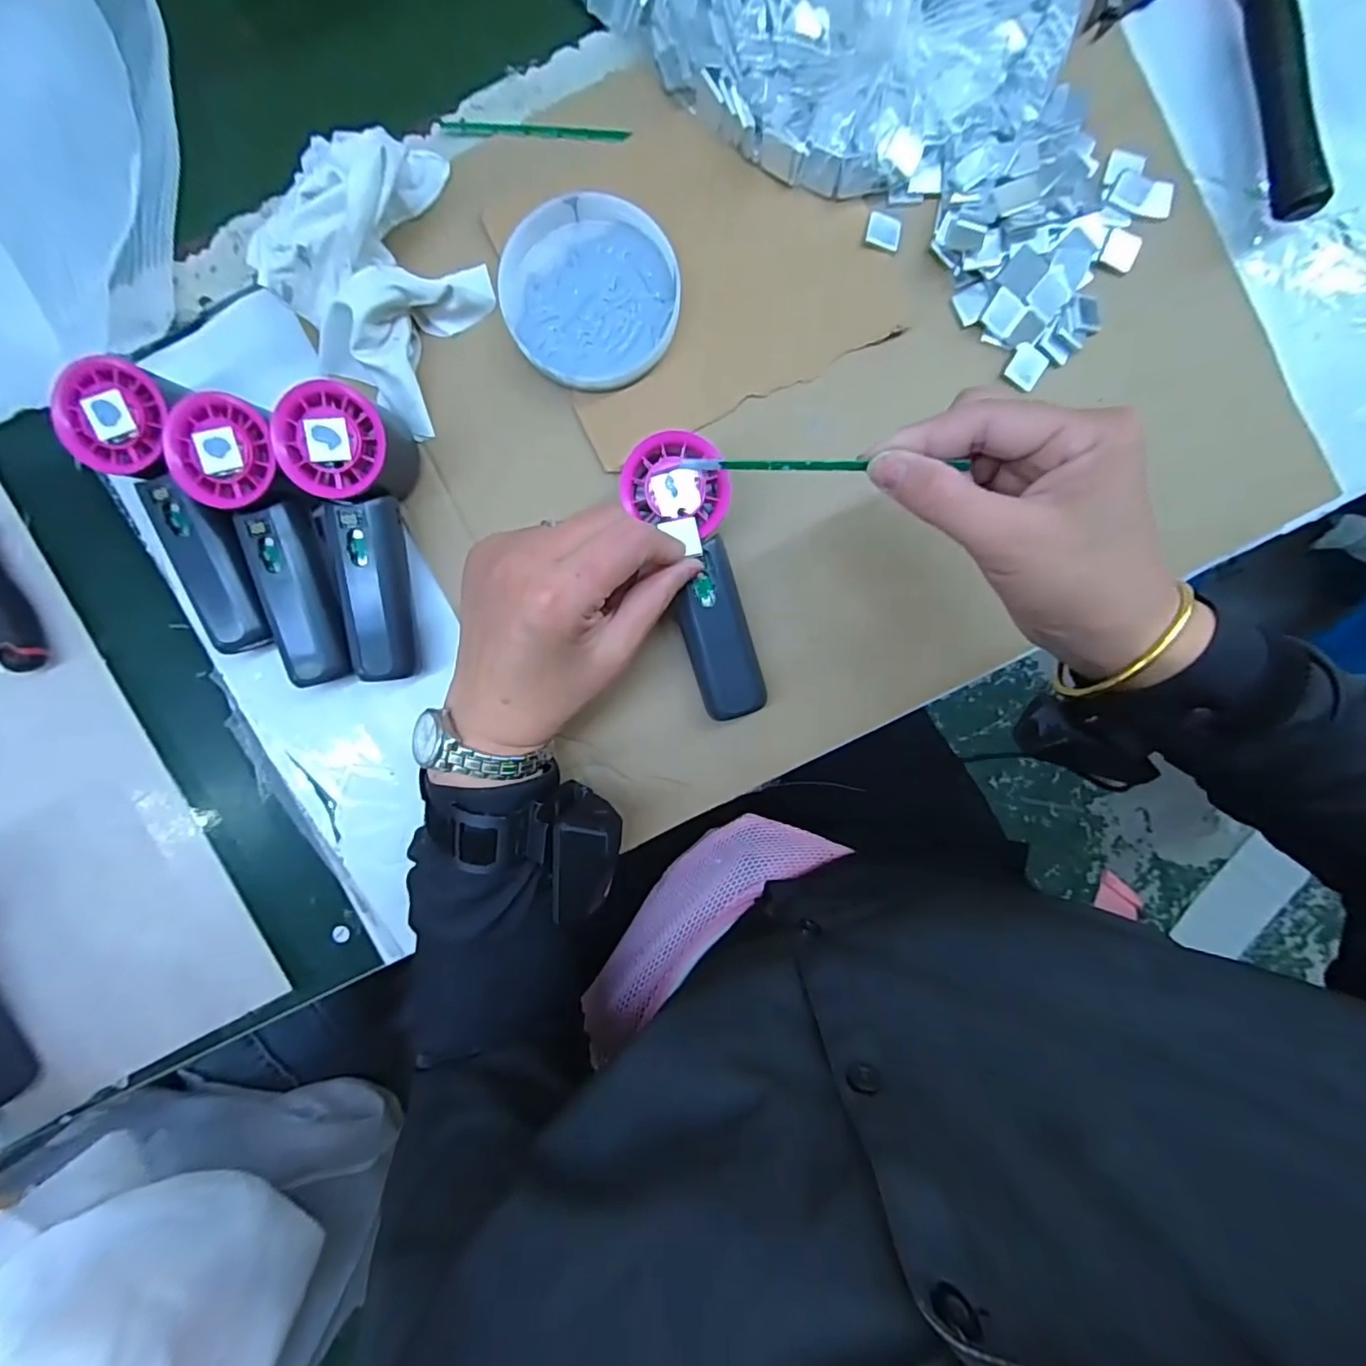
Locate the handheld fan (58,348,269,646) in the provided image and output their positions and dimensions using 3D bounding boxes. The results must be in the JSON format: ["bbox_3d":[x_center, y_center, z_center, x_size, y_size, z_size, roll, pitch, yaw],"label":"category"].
[{"bbox_3d":[-0.278,-0.097,0.335,0.054,0.051,0.159,-21,105,1],"label":"handheld fan"}]

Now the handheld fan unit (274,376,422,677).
[{"bbox_3d":[-0.180,-0.081,0.334,0.052,0.050,0.153,-3,105,0],"label":"handheld fan unit"}]

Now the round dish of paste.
[{"bbox_3d":[-0.052,-0.222,0.337,0.097,0.017,0.103,-5,92,0],"label":"round dish of paste"}]

